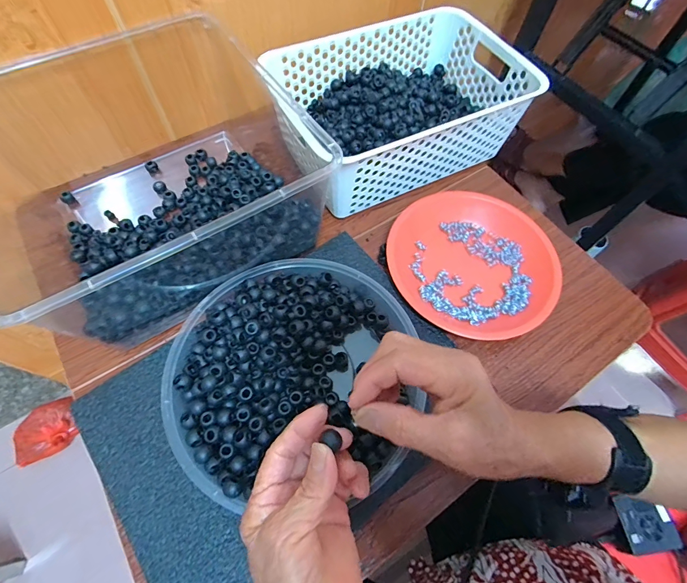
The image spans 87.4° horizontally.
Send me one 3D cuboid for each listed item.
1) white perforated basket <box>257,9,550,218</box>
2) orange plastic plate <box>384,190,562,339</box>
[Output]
[{"bbox_3d":[0.071,-0.243,0.475,0.294,0.098,0.200,-23,67,-14],"label":"white perforated basket"},{"bbox_3d":[0.152,-0.038,0.428,0.189,0.028,0.185,1,63,-2],"label":"orange plastic plate"}]

